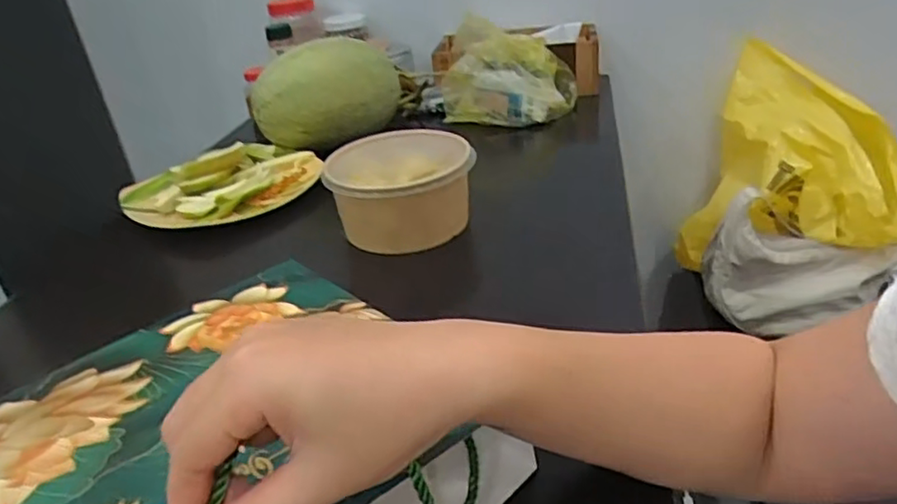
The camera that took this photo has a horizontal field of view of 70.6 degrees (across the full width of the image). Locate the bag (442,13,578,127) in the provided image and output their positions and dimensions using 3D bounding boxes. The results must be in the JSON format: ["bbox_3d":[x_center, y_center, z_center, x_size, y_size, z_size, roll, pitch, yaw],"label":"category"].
[{"bbox_3d":[0.084,-0.258,0.903,0.191,0.119,0.114,-1,31,11],"label":"bag"}]

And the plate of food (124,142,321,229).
[{"bbox_3d":[-0.272,-0.089,0.758,0.194,0.038,0.210,19,37,35],"label":"plate of food"}]

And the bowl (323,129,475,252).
[{"bbox_3d":[-0.046,-0.060,0.632,0.143,0.075,0.130,-16,31,-15],"label":"bowl"}]

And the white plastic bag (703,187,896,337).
[{"bbox_3d":[0.502,0.015,0.881,0.265,0.166,0.081,-1,31,11],"label":"white plastic bag"}]

